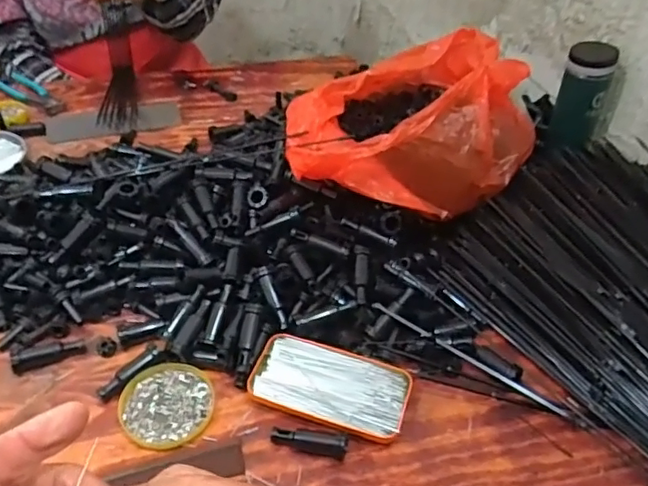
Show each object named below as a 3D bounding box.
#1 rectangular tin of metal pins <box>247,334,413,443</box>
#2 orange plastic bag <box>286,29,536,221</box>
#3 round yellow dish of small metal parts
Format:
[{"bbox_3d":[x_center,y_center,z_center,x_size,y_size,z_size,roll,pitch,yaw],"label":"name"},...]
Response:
[{"bbox_3d":[0.006,0.134,0.550,0.143,0.017,0.075,15,43,13],"label":"rectangular tin of metal pins"},{"bbox_3d":[0.104,-0.161,0.729,0.297,0.123,0.264,0,41,-4],"label":"orange plastic bag"},{"bbox_3d":[-0.144,0.147,0.538,0.082,0.007,0.083,2,41,-2],"label":"round yellow dish of small metal parts"}]

